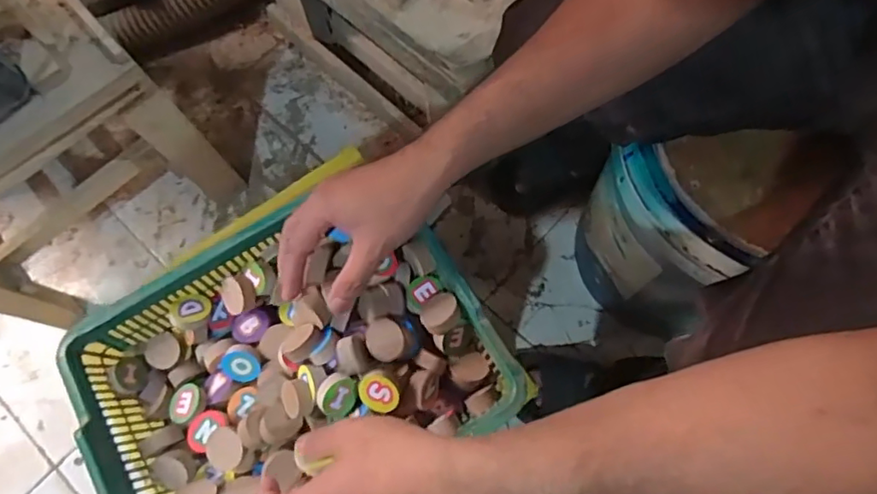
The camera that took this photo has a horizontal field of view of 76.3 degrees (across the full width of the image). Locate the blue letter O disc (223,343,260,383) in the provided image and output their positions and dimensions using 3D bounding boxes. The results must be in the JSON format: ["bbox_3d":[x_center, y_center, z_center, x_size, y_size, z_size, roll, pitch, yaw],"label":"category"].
[{"bbox_3d":[-0.158,0.094,0.449,0.029,0.008,0.030,0,98,-2],"label":"blue letter O disc"}]

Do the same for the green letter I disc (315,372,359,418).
[{"bbox_3d":[-0.073,0.109,0.410,0.032,0.009,0.030,-5,100,-29],"label":"green letter I disc"}]

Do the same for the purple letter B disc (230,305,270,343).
[{"bbox_3d":[-0.156,0.066,0.464,0.033,0.006,0.026,-26,94,-8],"label":"purple letter B disc"}]

